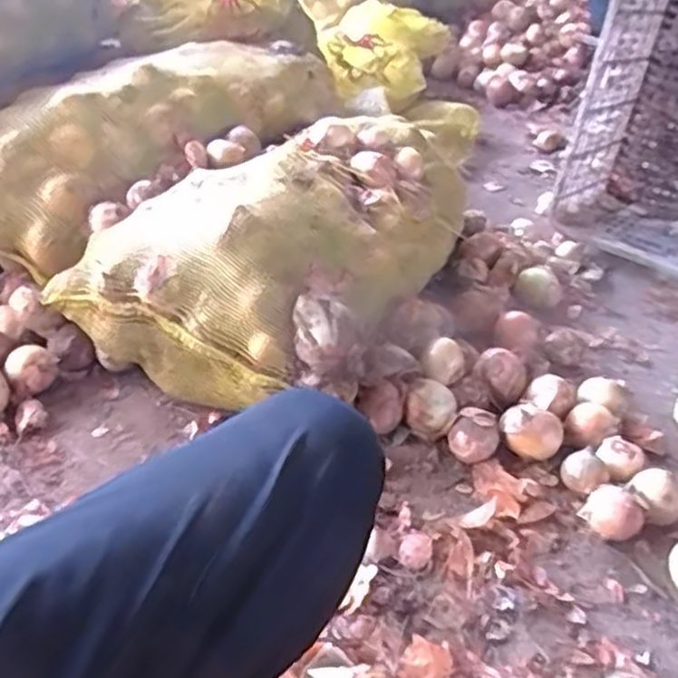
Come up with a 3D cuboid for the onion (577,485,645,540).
[{"bbox_3d":[0.318,0.209,0.849,0.063,0.052,0.047,30,45,29],"label":"onion"}]

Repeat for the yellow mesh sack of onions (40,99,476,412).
[{"bbox_3d":[-0.056,-0.146,1.077,0.358,0.214,0.611,26,43,26],"label":"yellow mesh sack of onions"}]

